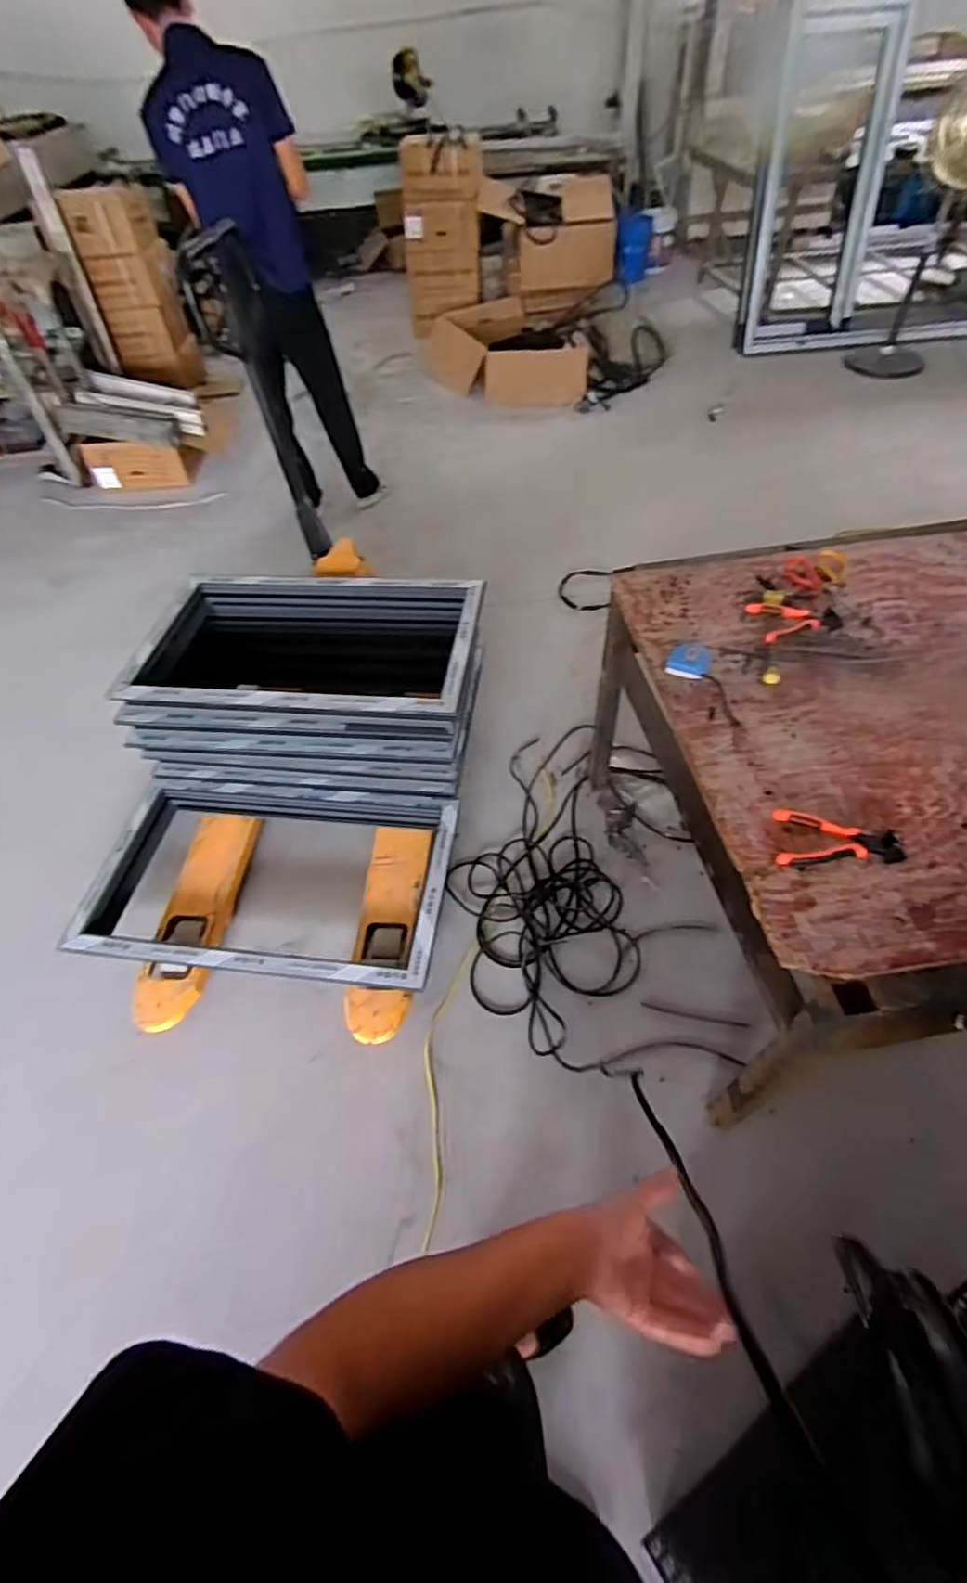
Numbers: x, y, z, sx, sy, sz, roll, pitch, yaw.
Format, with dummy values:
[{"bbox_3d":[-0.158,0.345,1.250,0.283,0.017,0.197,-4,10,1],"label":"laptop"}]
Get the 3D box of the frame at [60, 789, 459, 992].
[{"bbox_3d":[-0.537,0.224,1.669,0.889,0.119,0.559,4,45,7],"label":"frame"}]

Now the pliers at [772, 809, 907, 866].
[{"bbox_3d":[0.505,0.074,0.904,0.167,0.031,0.098,11,53,10],"label":"pliers"}]

